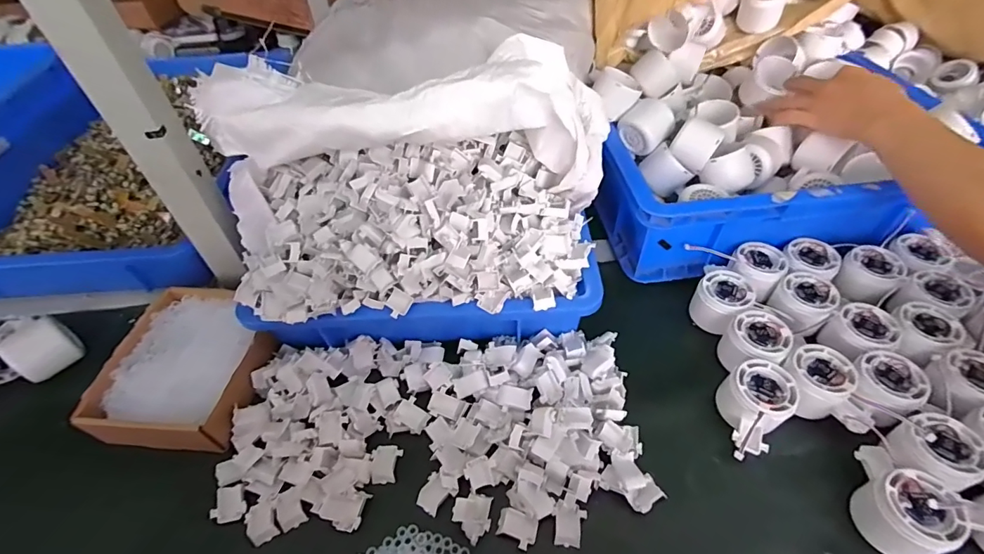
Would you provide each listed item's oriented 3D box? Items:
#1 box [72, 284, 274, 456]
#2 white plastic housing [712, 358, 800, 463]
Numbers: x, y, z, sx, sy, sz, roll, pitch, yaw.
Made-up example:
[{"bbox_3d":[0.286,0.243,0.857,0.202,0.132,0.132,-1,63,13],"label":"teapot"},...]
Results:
[{"bbox_3d":[-0.316,0.090,0.484,0.140,0.046,0.175,3,49,6],"label":"box"},{"bbox_3d":[0.243,0.128,0.435,0.084,0.058,0.058,-37,57,-25],"label":"white plastic housing"}]

